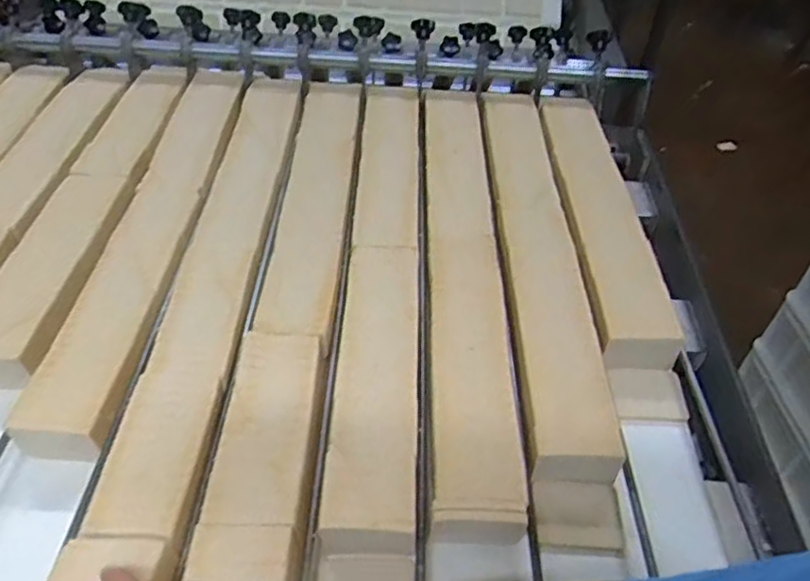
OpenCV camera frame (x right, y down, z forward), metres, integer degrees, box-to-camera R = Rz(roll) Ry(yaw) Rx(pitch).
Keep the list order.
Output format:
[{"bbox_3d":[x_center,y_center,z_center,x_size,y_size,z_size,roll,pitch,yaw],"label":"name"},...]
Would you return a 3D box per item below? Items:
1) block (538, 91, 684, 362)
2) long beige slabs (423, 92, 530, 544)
[{"bbox_3d":[0.239,-0.120,0.794,0.089,0.066,0.472,1,46,-3],"label":"block"},{"bbox_3d":[0.064,-0.031,0.717,0.079,0.054,0.618,1,48,-1],"label":"long beige slabs"}]

